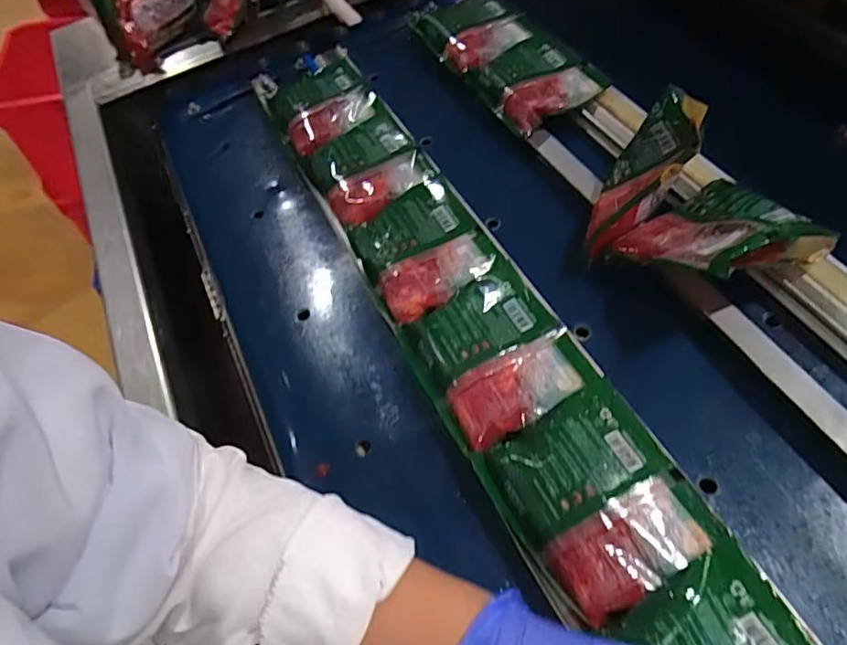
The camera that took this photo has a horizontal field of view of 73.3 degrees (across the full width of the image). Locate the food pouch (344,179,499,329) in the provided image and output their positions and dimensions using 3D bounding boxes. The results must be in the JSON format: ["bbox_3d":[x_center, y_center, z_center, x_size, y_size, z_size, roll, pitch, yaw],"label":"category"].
[{"bbox_3d":[-0.004,-0.074,0.569,0.116,0.024,0.144,-21,57,-12],"label":"food pouch"}]

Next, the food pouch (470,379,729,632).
[{"bbox_3d":[0.123,0.124,0.410,0.124,0.019,0.137,-24,57,-14],"label":"food pouch"}]

